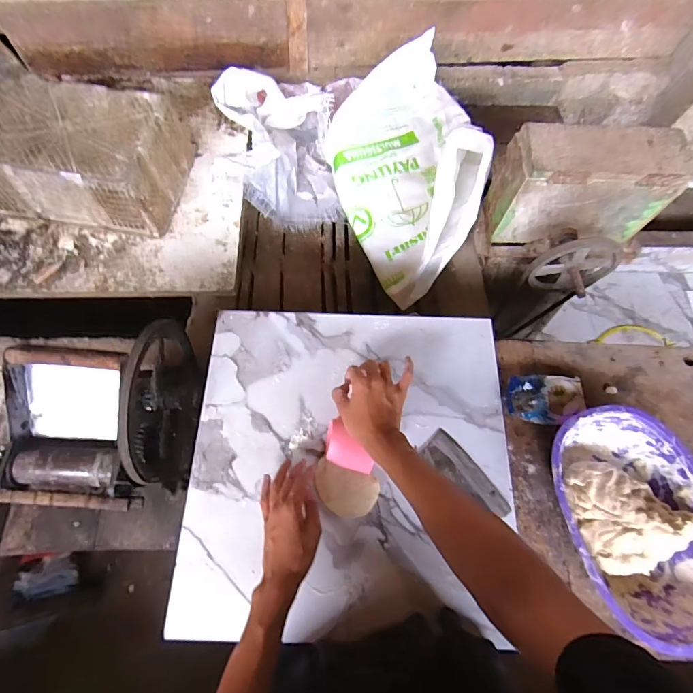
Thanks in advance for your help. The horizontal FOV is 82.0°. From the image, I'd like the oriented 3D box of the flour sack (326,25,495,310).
[{"bbox_3d":[0.153,-0.527,1.069,0.401,0.237,0.749,3,67,-2],"label":"flour sack"}]

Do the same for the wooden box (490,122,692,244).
[{"bbox_3d":[0.532,-0.363,0.915,0.349,0.224,0.134,-1,67,-4],"label":"wooden box"}]

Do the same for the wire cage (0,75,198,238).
[{"bbox_3d":[-0.679,-0.497,1.026,0.436,0.169,0.322,11,67,2],"label":"wire cage"}]

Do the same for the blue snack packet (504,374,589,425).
[{"bbox_3d":[0.330,0.090,0.667,0.121,0.030,0.081,1,67,-3],"label":"blue snack packet"}]

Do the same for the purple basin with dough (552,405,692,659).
[{"bbox_3d":[0.415,0.251,0.587,0.217,0.117,0.305,-9,67,-5],"label":"purple basin with dough"}]

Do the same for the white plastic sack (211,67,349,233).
[{"bbox_3d":[-0.193,-0.603,1.221,0.305,0.260,0.419,-16,69,-10],"label":"white plastic sack"}]

